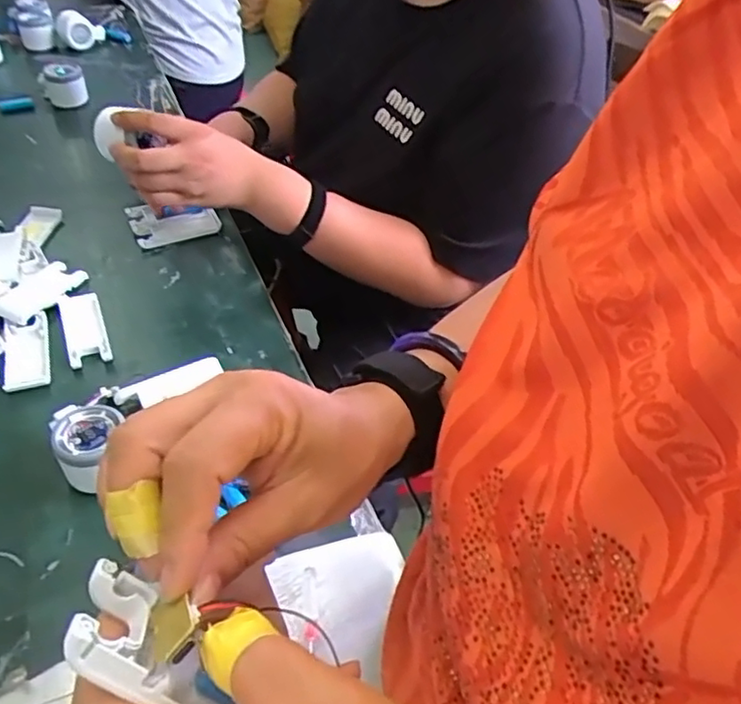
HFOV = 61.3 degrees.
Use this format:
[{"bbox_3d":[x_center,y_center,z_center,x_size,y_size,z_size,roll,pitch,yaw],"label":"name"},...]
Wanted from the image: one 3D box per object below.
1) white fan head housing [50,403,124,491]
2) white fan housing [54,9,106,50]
[{"bbox_3d":[-0.245,0.082,0.540,0.058,0.052,0.065,9,44,1],"label":"white fan head housing"},{"bbox_3d":[-0.535,-0.594,1.159,0.083,0.070,0.036,-13,47,-20],"label":"white fan housing"}]

